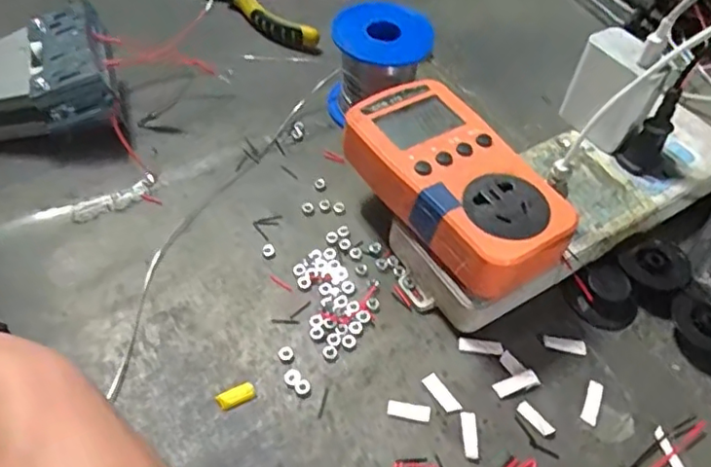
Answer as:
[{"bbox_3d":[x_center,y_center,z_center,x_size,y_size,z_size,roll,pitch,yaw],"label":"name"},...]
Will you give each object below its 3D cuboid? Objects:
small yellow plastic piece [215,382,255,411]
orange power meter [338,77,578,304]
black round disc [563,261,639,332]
[{"bbox_3d":[-0.058,0.079,0.293,0.018,0.004,0.009,-17,55,-19],"label":"small yellow plastic piece"},{"bbox_3d":[0.051,-0.028,0.323,0.069,0.033,0.129,-25,58,-24],"label":"orange power meter"},{"bbox_3d":[0.139,0.035,0.339,0.034,0.013,0.037,3,51,-4],"label":"black round disc"}]

